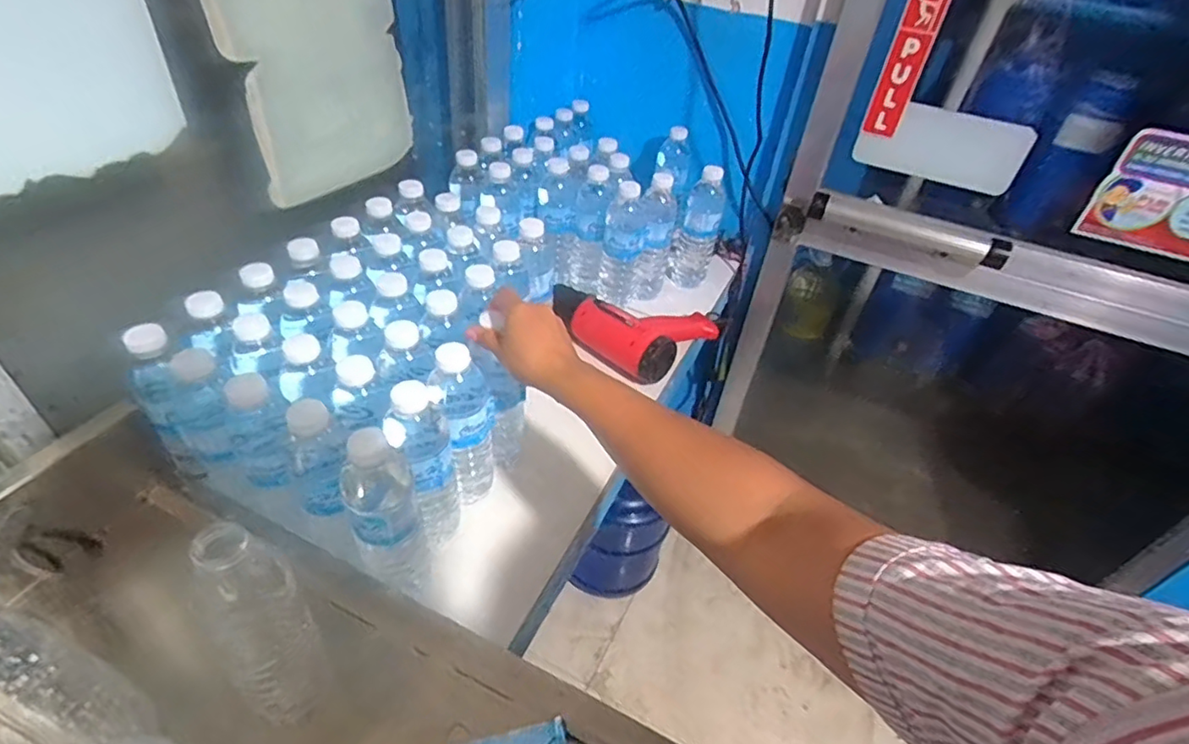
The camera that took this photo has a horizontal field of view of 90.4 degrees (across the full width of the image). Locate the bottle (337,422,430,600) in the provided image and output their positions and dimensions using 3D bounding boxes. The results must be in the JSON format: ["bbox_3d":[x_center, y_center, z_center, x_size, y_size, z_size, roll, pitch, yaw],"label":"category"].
[{"bbox_3d":[-0.187,0.136,0.537,0.056,0.211,0.051,-14,46,-22],"label":"bottle"}]

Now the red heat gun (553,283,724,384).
[{"bbox_3d":[0.061,-0.084,0.903,0.204,0.073,0.173,32,48,25],"label":"red heat gun"}]

